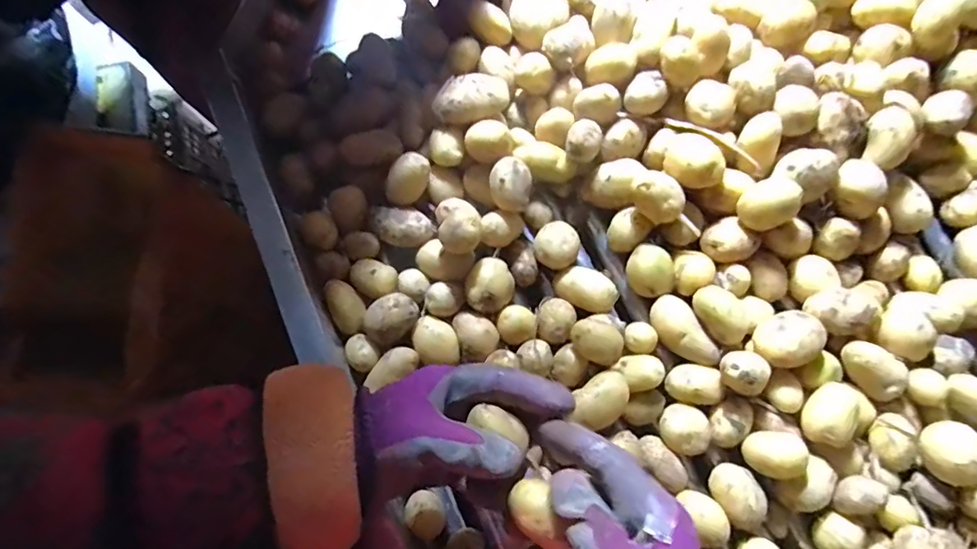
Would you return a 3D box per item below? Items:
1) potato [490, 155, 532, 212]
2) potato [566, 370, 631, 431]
[{"bbox_3d":[0.018,-0.072,0.427,0.033,0.034,0.040,11,80,1],"label":"potato"},{"bbox_3d":[0.084,0.094,0.389,0.045,0.023,0.032,-34,83,-6],"label":"potato"}]

